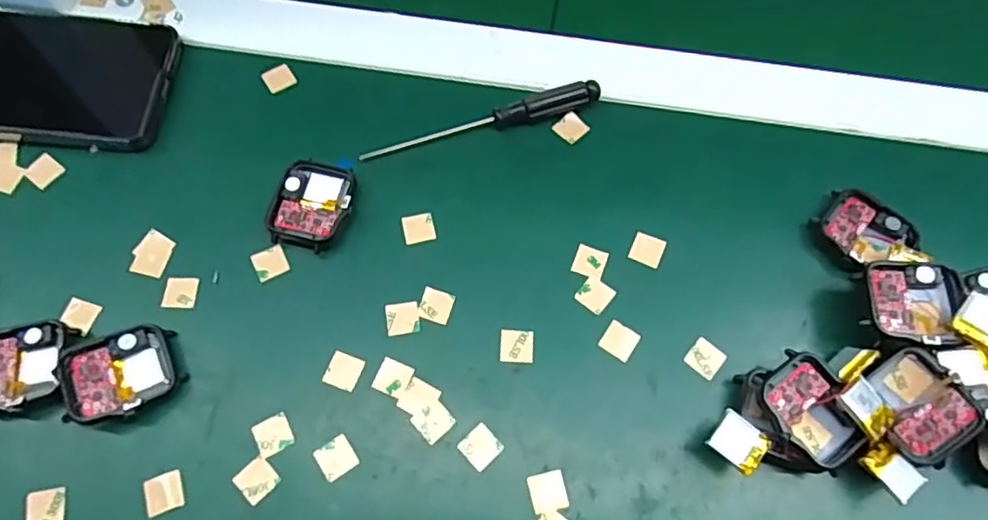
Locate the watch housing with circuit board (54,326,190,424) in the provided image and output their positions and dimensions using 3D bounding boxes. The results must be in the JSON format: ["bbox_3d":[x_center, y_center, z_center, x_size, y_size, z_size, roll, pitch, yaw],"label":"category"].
[{"bbox_3d":[-0.166,0.051,0.272,0.047,0.007,0.036,-20,68,-24],"label":"watch housing with circuit board"}]

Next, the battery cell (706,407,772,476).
[{"bbox_3d":[0.104,0.078,0.261,0.021,0.004,0.019,37,70,12],"label":"battery cell"}]

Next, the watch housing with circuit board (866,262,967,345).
[{"bbox_3d":[0.191,0.020,0.277,0.040,0.008,0.037,3,67,5],"label":"watch housing with circuit board"}]

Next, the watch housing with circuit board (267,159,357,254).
[{"bbox_3d":[-0.091,-0.027,0.310,0.037,0.011,0.045,13,69,4],"label":"watch housing with circuit board"}]

